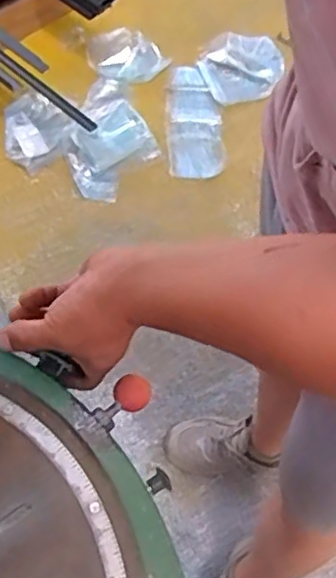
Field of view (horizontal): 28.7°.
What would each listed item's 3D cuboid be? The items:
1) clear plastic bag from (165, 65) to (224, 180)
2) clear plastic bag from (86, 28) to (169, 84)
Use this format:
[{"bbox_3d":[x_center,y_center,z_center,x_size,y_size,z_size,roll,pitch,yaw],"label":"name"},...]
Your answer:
[{"bbox_3d":[0.066,-0.430,1.666,0.131,0.016,0.351,1,63,-3],"label":"clear plastic bag"},{"bbox_3d":[-0.123,-0.617,1.717,0.209,0.035,0.170,39,67,15],"label":"clear plastic bag"}]

